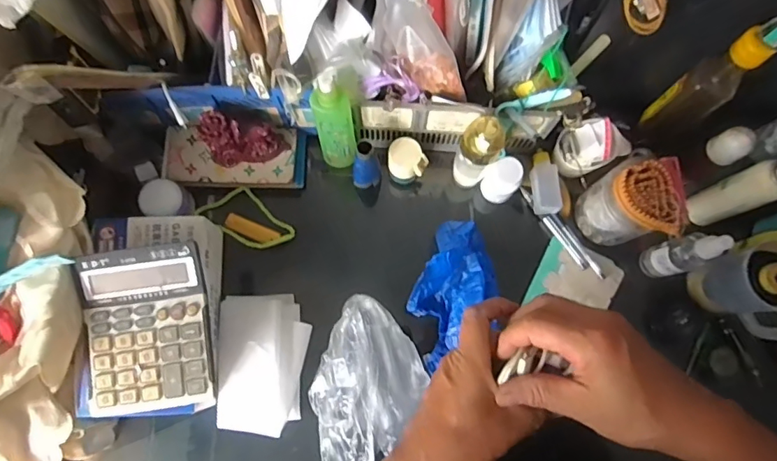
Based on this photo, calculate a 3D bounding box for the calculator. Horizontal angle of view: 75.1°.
[{"bbox_3d":[-0.263,0.105,0.541,0.137,0.040,0.168,-8,77,-2],"label":"calculator"}]

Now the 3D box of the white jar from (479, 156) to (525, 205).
[{"bbox_3d":[0.144,-0.063,0.650,0.042,0.061,0.042,0,77,0],"label":"white jar"}]

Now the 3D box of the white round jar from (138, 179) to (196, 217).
[{"bbox_3d":[-0.281,-0.037,0.643,0.059,0.048,0.053,20,78,5],"label":"white round jar"}]

